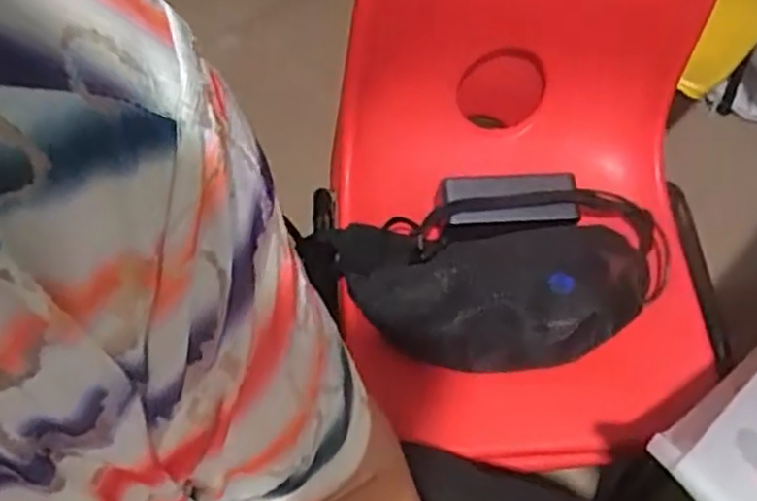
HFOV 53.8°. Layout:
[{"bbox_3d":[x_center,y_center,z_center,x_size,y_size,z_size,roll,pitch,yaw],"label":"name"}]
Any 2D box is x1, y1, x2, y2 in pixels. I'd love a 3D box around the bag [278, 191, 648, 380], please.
[{"bbox_3d":[0.096,0.034,0.664,0.284,0.040,0.138,5,61,-2],"label":"bag"}]

